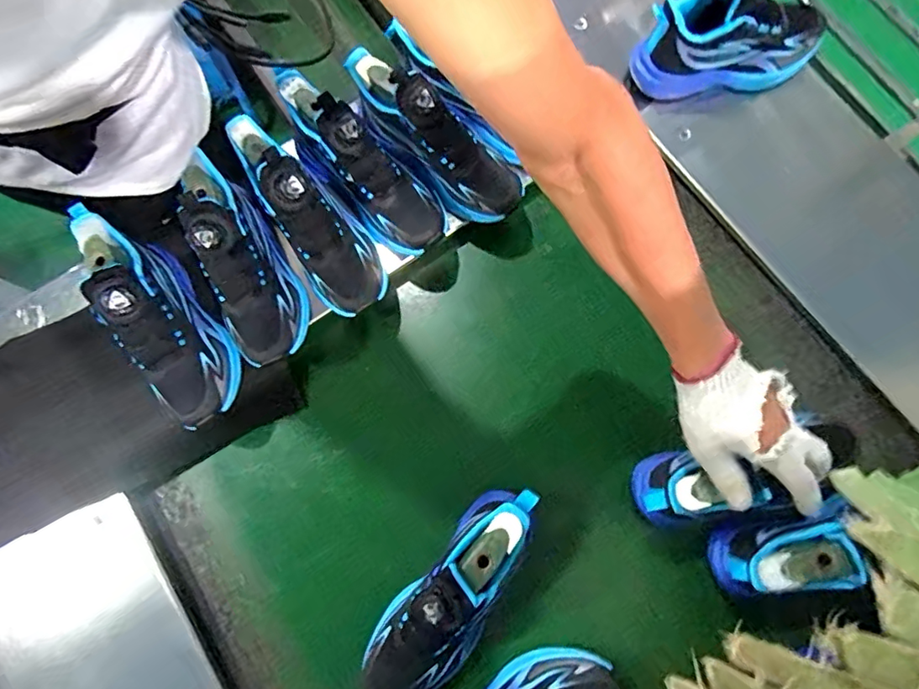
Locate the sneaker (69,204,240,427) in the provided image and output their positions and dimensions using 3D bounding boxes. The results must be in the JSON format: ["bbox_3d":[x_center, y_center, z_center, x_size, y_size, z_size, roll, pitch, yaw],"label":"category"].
[{"bbox_3d":[-0.327,-0.035,0.557,0.092,0.126,0.242,-31,78,-6],"label":"sneaker"}]

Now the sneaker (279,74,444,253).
[{"bbox_3d":[-0.117,-0.214,0.606,0.253,0.115,0.090,45,80,-10],"label":"sneaker"}]

